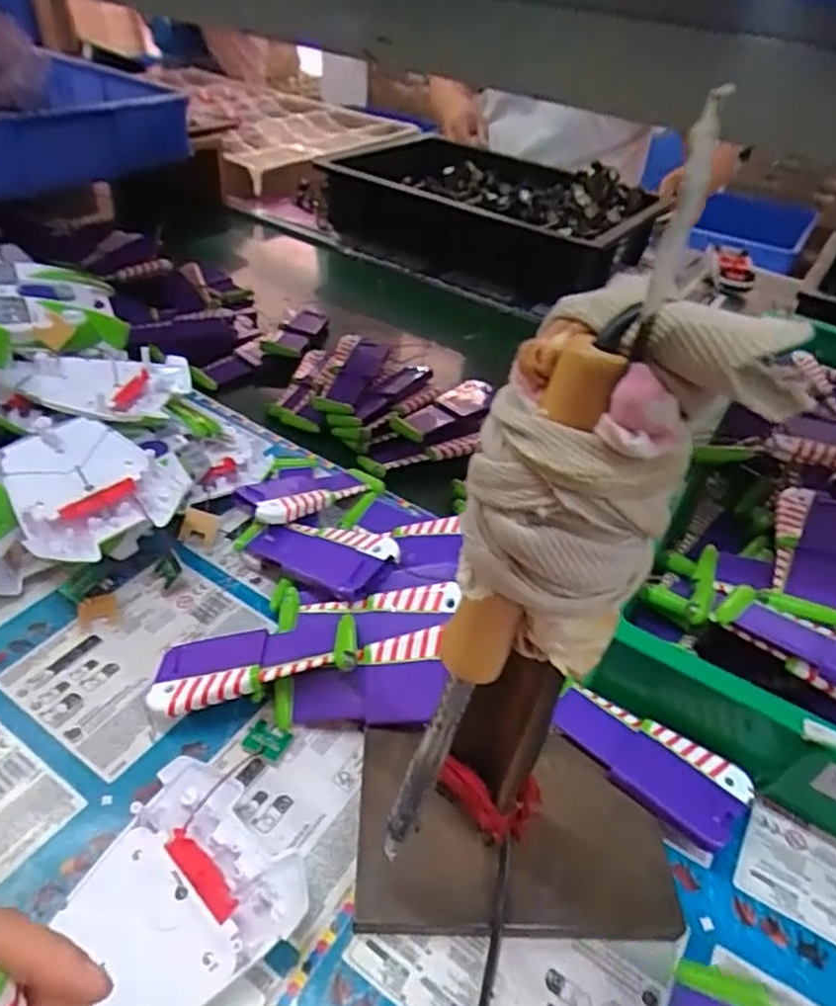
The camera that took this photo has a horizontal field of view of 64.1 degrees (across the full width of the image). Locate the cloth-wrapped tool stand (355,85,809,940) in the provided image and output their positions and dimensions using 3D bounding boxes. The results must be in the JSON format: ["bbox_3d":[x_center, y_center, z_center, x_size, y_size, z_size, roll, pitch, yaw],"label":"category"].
[{"bbox_3d":[0.057,0.056,0.249,0.146,0.328,0.096,1,42,-5],"label":"cloth-wrapped tool stand"}]

